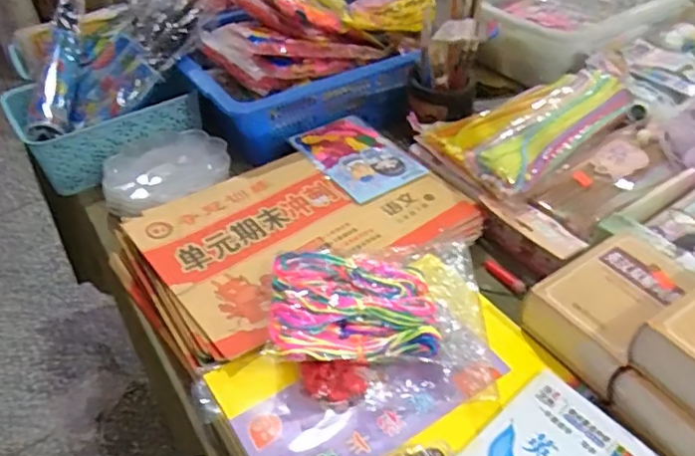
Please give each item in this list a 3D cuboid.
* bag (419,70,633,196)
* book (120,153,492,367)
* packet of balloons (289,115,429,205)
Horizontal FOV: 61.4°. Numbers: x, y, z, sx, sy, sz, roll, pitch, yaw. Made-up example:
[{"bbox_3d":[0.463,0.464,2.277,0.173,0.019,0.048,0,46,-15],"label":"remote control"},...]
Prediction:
[{"bbox_3d":[0.257,-0.161,0.835,0.297,0.042,0.184,-31,49,-27],"label":"bag"},{"bbox_3d":[-0.055,-0.010,0.735,0.366,0.020,0.270,-30,48,-26],"label":"book"},{"bbox_3d":[0.018,-0.112,0.844,0.134,0.009,0.181,-27,47,-23],"label":"packet of balloons"}]

